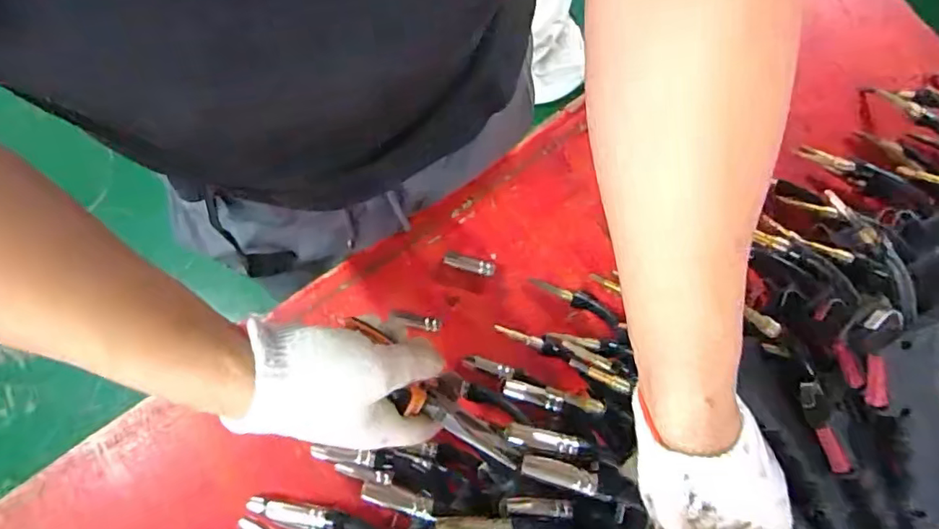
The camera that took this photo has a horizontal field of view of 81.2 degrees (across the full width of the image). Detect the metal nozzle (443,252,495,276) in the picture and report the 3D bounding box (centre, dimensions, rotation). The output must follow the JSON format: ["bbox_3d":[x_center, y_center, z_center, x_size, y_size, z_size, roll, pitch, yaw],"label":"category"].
[{"bbox_3d":[0.000,0.000,0.564,0.053,0.008,0.015,15,79,2],"label":"metal nozzle"}]

